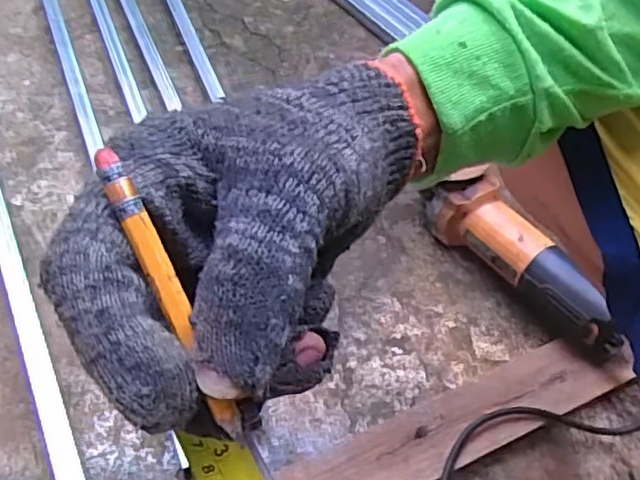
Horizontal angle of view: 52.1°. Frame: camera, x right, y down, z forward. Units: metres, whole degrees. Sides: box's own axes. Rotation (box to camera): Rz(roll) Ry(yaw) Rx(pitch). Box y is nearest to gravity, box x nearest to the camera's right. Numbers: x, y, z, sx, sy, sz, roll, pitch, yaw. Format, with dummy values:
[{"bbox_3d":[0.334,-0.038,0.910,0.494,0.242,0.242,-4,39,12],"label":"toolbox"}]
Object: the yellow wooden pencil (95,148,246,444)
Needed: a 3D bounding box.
[{"bbox_3d":[-0.040,0.016,0.178,0.006,0.004,0.086,-26,97,-26],"label":"yellow wooden pencil"}]

